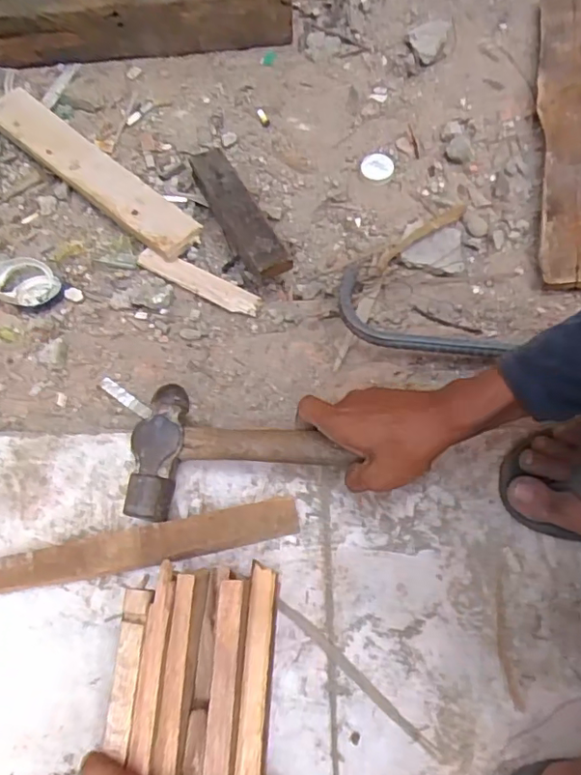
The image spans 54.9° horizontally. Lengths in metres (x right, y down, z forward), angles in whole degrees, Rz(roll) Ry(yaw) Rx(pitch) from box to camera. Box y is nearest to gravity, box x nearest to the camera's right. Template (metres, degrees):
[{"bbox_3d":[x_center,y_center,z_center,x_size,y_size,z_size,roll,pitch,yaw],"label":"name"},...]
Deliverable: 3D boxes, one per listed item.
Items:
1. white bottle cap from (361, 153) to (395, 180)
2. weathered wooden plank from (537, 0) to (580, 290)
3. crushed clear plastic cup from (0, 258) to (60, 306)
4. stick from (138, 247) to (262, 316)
[{"bbox_3d":[0.108,-0.273,0.690,0.040,0.007,0.034,-27,71,-7],"label":"white bottle cap"},{"bbox_3d":[0.342,-0.321,0.668,0.084,0.019,0.456,4,68,18],"label":"weathered wooden plank"},{"bbox_3d":[-0.303,-0.119,0.628,0.073,0.025,0.056,3,70,3],"label":"crushed clear plastic cup"},{"bbox_3d":[-0.103,-0.123,0.633,0.153,0.012,0.030,28,73,12],"label":"stick"}]

